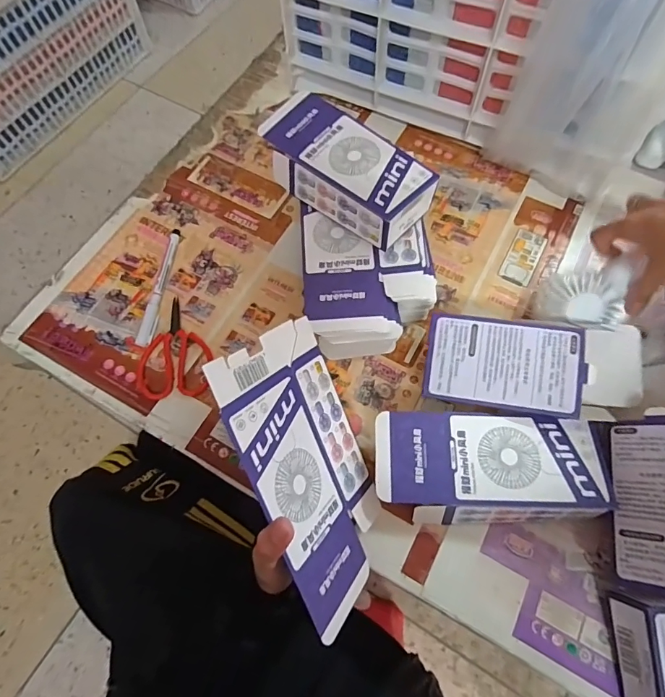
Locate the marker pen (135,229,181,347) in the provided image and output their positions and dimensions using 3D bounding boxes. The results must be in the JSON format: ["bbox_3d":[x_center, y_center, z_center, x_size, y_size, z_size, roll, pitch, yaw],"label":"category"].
[{"bbox_3d":[-0.190,-0.070,0.474,0.013,0.012,0.144,6,68,3],"label":"marker pen"}]

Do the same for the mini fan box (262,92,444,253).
[{"bbox_3d":[0.009,-0.191,0.458,0.189,0.053,0.087,42,74,15],"label":"mini fan box"}]

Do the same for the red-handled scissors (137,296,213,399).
[{"bbox_3d":[-0.161,-0.001,0.448,0.070,0.005,0.109,3,68,1],"label":"red-handled scissors"}]

